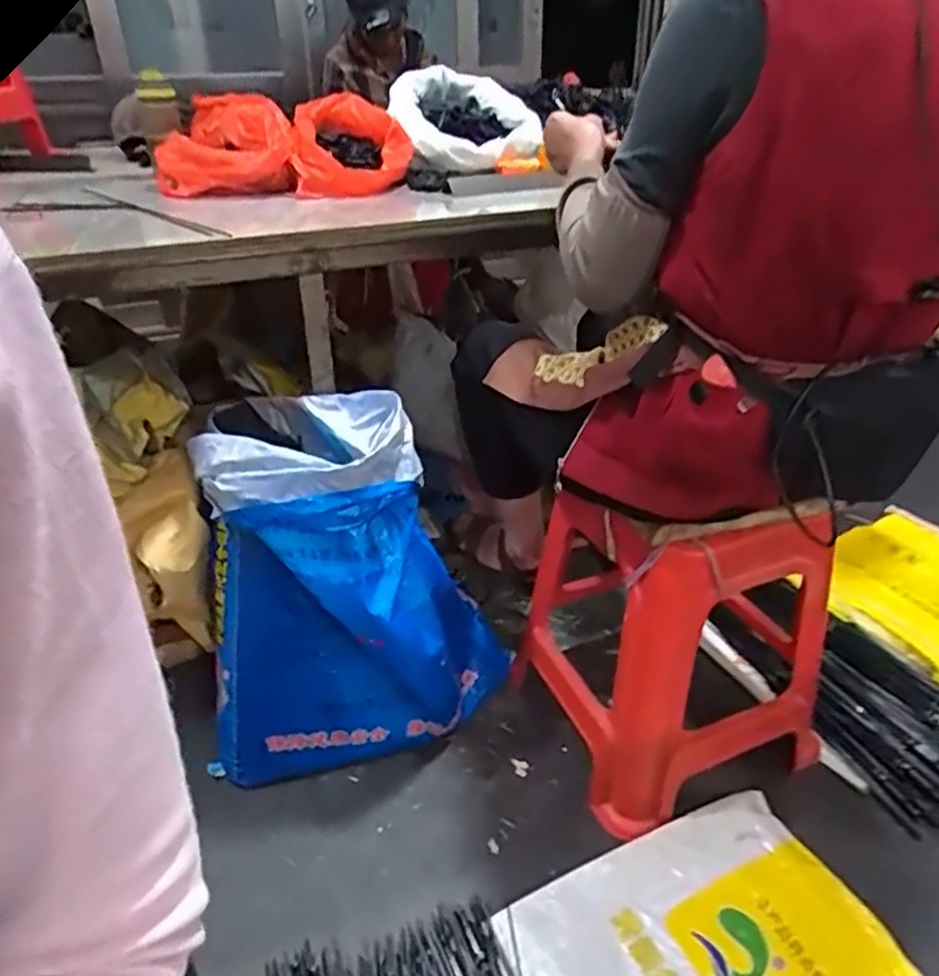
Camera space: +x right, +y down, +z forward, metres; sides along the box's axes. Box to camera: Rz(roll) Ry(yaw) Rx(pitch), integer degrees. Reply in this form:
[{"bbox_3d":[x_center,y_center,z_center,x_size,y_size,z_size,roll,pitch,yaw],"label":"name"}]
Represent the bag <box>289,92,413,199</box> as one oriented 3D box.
[{"bbox_3d":[-0.211,-0.620,1.279,0.197,0.132,0.311,-2,28,-4],"label":"bag"}]

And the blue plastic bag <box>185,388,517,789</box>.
[{"bbox_3d":[-0.163,0.139,1.124,0.394,0.521,0.368,3,28,4],"label":"blue plastic bag"}]

